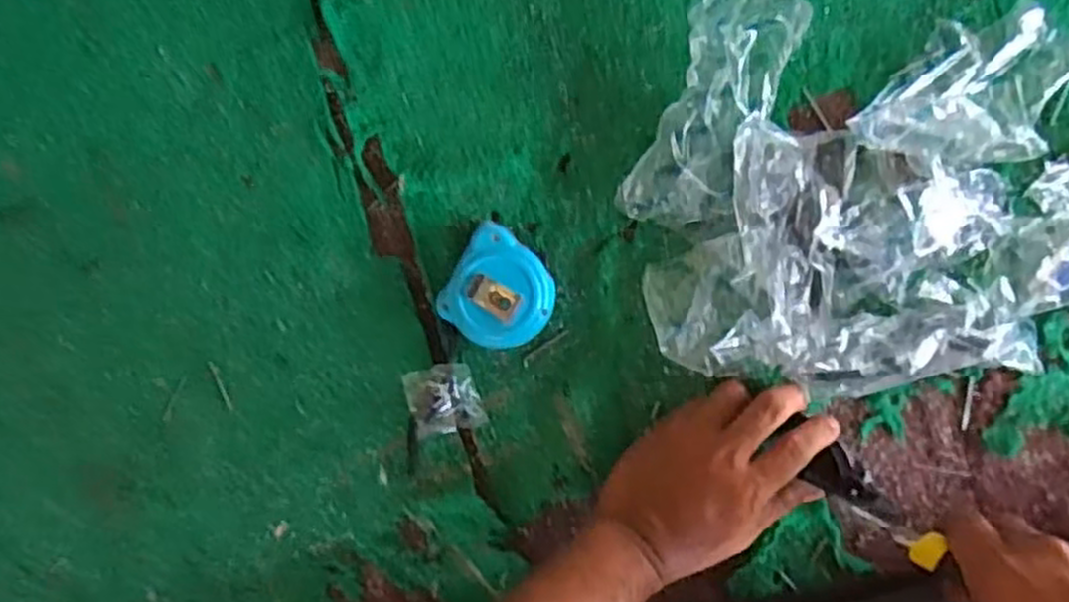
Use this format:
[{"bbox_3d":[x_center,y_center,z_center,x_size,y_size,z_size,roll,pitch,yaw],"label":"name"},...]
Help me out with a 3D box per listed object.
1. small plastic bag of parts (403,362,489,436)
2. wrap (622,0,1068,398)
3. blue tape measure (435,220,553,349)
[{"bbox_3d":[-0.059,0.066,0.521,0.046,0.014,0.046,-14,94,7],"label":"small plastic bag of parts"},{"bbox_3d":[0.251,-0.062,0.468,0.374,0.045,0.226,1,95,5],"label":"wrap"},{"bbox_3d":[-0.021,-0.005,0.501,0.064,0.035,0.068,31,97,2],"label":"blue tape measure"}]

